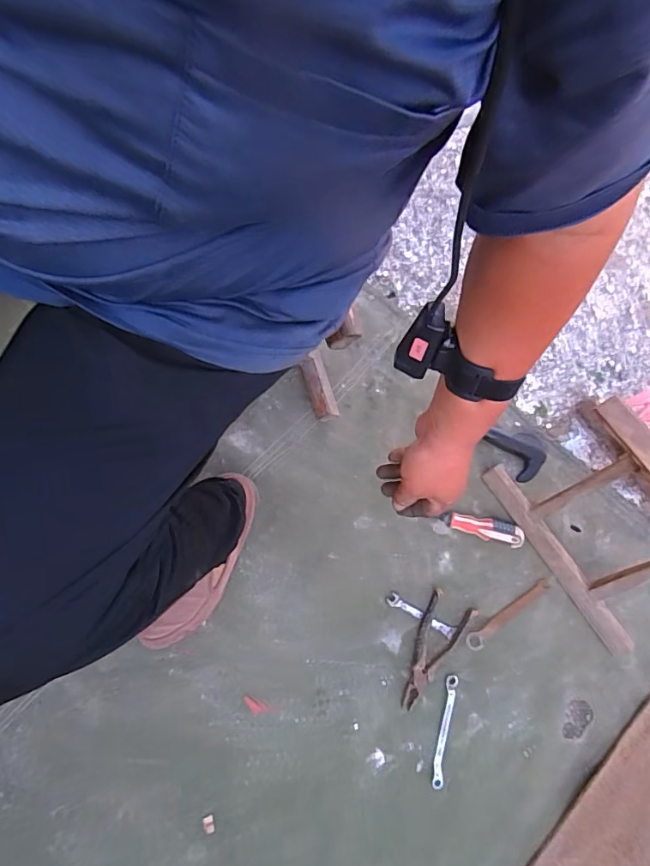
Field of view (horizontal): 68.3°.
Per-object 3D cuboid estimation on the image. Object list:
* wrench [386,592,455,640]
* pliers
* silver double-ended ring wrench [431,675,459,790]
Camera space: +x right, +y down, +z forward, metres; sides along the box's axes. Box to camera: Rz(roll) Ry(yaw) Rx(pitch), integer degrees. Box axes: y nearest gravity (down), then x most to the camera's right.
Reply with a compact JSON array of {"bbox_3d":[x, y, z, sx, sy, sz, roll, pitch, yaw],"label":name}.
[{"bbox_3d":[0.141,0.271,0.710,0.106,0.006,0.020,30,75,6],"label":"wrench"},{"bbox_3d":[0.149,0.313,0.688,0.063,0.020,0.165,32,75,6],"label":"pliers"},{"bbox_3d":[0.167,0.415,0.668,0.016,0.004,0.141,15,74,1],"label":"silver double-ended ring wrench"}]

